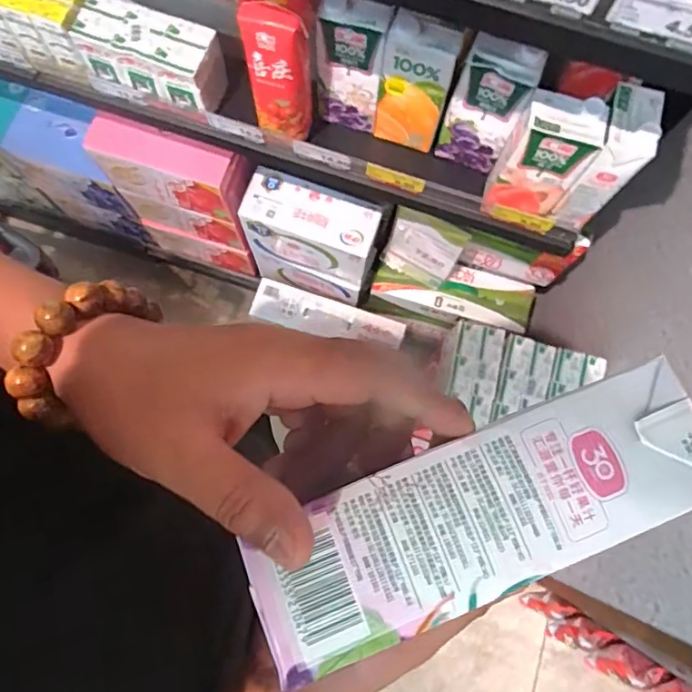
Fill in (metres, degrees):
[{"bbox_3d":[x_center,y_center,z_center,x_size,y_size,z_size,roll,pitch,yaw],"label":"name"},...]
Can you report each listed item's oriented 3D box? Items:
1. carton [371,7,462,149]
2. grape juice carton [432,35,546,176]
[{"bbox_3d":[0.095,-0.359,0.719,0.091,0.192,0.055,18,77,3],"label":"carton"},{"bbox_3d":[0.190,-0.327,0.704,0.094,0.186,0.060,18,77,3],"label":"grape juice carton"}]

